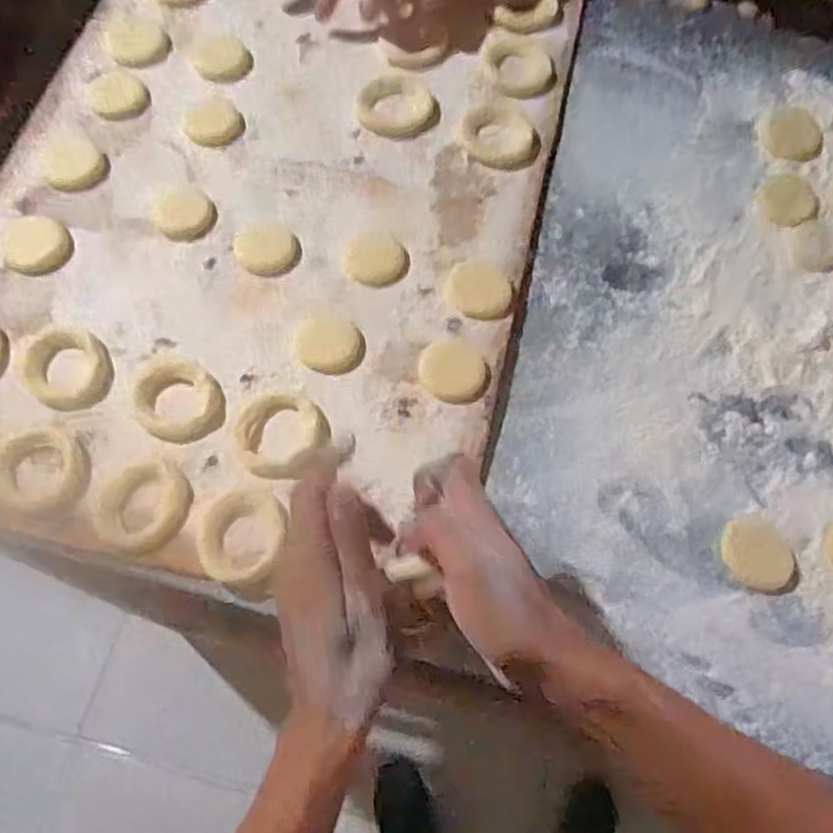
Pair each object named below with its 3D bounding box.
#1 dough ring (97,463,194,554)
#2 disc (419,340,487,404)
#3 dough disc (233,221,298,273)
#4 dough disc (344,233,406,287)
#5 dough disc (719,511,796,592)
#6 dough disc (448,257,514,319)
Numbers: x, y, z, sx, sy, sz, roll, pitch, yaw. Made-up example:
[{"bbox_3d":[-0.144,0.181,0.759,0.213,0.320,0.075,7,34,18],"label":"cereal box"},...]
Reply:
[{"bbox_3d":[-0.179,0.059,0.457,0.054,0.010,0.060,38,70,14],"label":"dough ring"},{"bbox_3d":[0.026,-0.033,0.495,0.048,0.004,0.044,1,66,-2],"label":"disc"},{"bbox_3d":[-0.115,-0.130,0.532,0.046,0.004,0.043,-6,67,-5],"label":"dough disc"},{"bbox_3d":[-0.032,-0.121,0.532,0.045,0.004,0.045,1,66,-2],"label":"dough disc"},{"bbox_3d":[0.229,0.089,0.465,0.048,0.008,0.049,1,66,-2],"label":"dough disc"},{"bbox_3d":[0.049,-0.097,0.526,0.047,0.004,0.052,-1,66,-1],"label":"dough disc"}]

